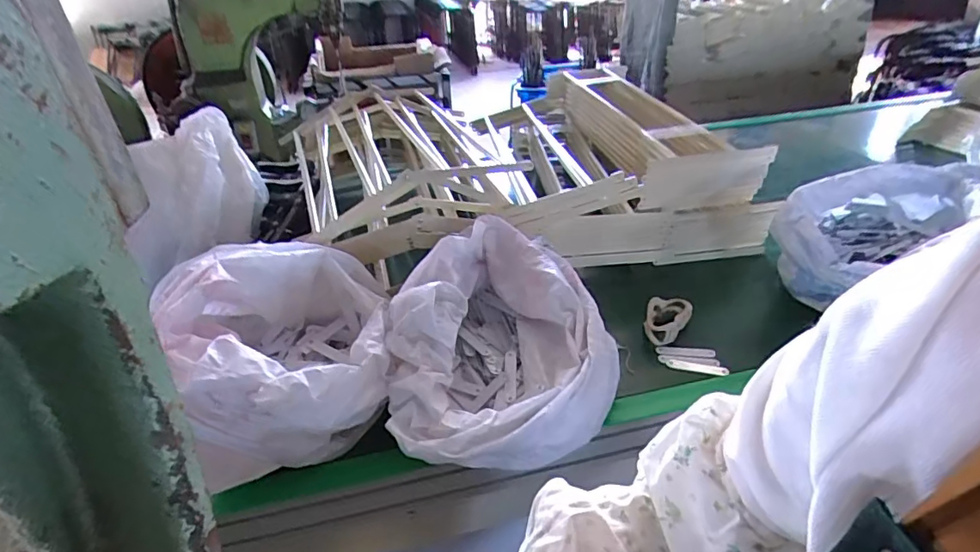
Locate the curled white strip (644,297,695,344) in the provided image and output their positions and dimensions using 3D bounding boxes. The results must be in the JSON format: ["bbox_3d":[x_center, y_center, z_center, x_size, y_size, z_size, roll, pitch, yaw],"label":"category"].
[{"bbox_3d":[0.288,0.072,0.872,0.067,0.042,0.094,11,36,21],"label":"curled white strip"}]

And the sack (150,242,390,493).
[{"bbox_3d":[-0.279,0.082,0.721,0.273,0.193,0.312,-9,33,-9],"label":"sack"}]

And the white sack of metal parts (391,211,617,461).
[{"bbox_3d":[0.005,0.081,0.763,0.304,0.158,0.377,-10,33,-10],"label":"white sack of metal parts"}]

